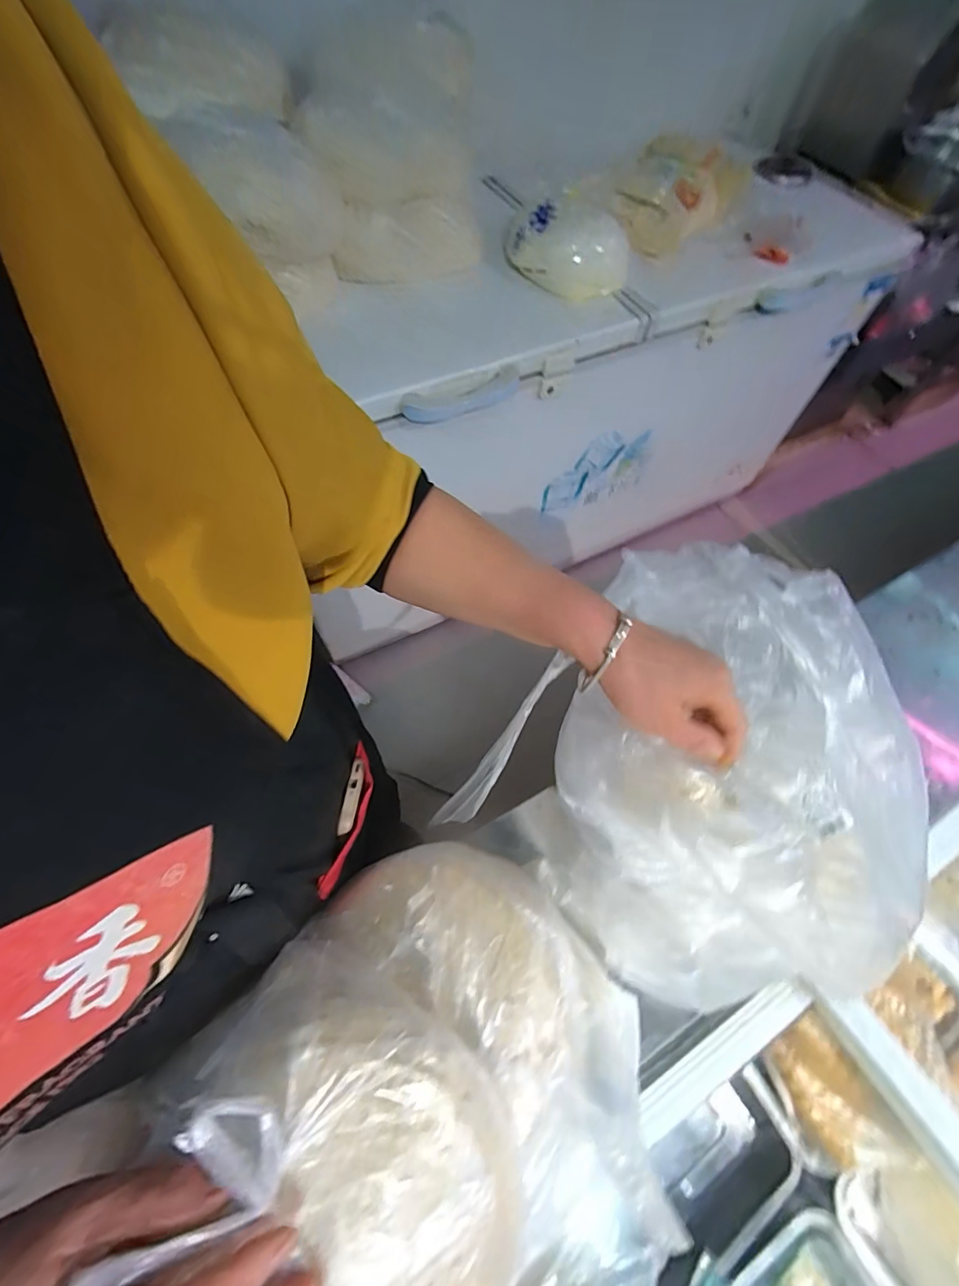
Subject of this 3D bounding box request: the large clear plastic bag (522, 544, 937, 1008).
[{"bbox_3d":[0.198,0.121,0.384,0.260,0.195,0.295,19,64,8],"label":"large clear plastic bag"}]

